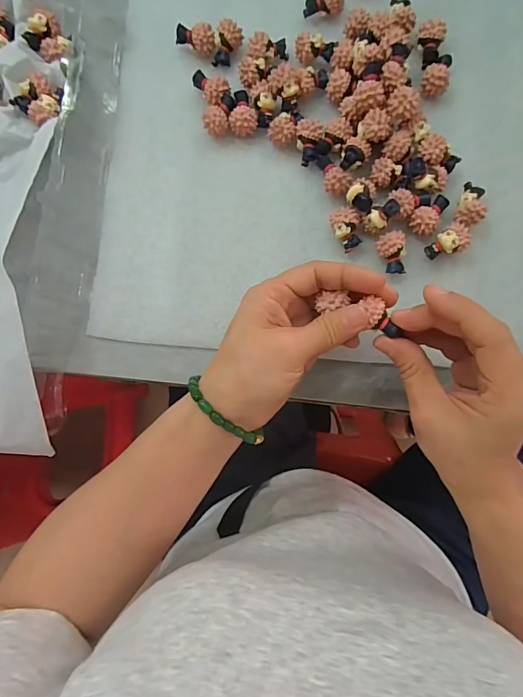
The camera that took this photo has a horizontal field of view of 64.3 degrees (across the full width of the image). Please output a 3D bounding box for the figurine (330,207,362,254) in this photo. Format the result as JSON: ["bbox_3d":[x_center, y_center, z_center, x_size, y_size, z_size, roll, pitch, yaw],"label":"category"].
[{"bbox_3d":[0.061,-0.085,0.302,0.021,0.020,0.028,-4,85,5],"label":"figurine"}]

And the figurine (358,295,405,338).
[{"bbox_3d":[0.069,-0.017,0.241,0.015,0.011,0.031,-39,91,2],"label":"figurine"}]

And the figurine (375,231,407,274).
[{"bbox_3d":[0.093,-0.068,0.298,0.019,0.019,0.030,-15,85,4],"label":"figurine"}]

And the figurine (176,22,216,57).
[{"bbox_3d":[-0.049,-0.241,0.325,0.031,0.017,0.017,24,88,7],"label":"figurine"}]

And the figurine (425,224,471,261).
[{"bbox_3d":[0.133,-0.074,0.296,0.030,0.017,0.018,-39,83,1],"label":"figurine"}]

